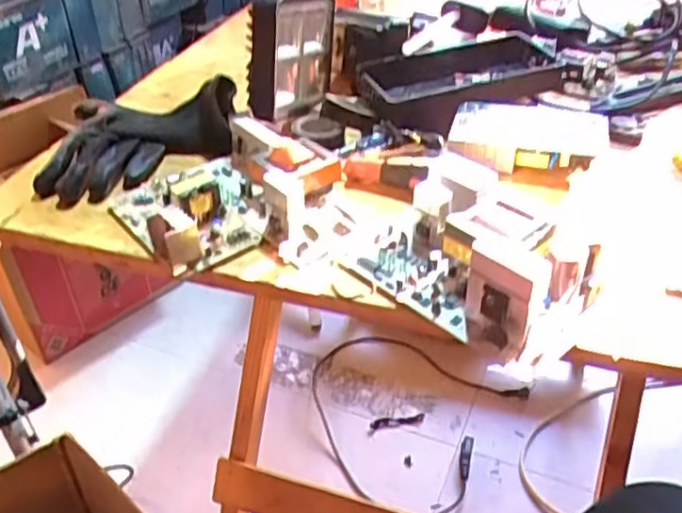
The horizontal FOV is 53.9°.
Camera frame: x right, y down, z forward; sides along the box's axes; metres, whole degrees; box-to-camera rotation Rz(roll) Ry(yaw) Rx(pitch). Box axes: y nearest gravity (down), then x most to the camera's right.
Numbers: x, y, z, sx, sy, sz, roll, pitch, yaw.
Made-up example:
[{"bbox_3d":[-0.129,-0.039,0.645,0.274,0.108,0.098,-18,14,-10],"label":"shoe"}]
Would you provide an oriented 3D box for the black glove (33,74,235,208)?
[{"bbox_3d":[-0.164,-0.106,0.570,0.171,0.055,0.136,0,37,3],"label":"black glove"}]

